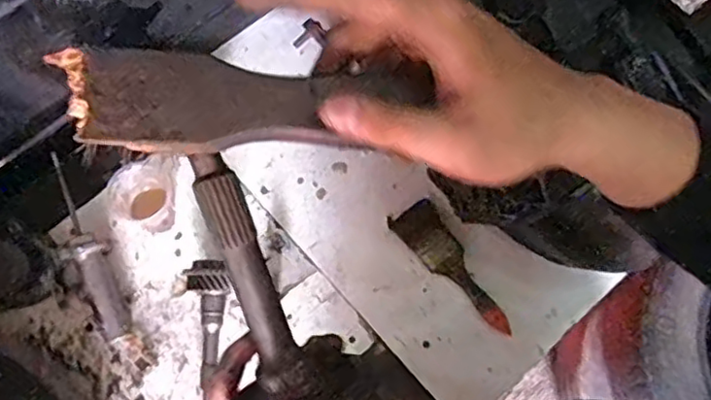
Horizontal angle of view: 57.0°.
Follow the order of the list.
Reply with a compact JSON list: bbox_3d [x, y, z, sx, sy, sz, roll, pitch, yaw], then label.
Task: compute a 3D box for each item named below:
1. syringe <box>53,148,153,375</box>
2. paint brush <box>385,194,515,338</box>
[{"bbox_3d":[-0.296,0.075,0.749,0.034,0.039,0.254,-22,95,-6],"label":"syringe"},{"bbox_3d":[0.117,0.079,0.767,0.053,0.011,0.181,-36,71,-12],"label":"paint brush"}]

